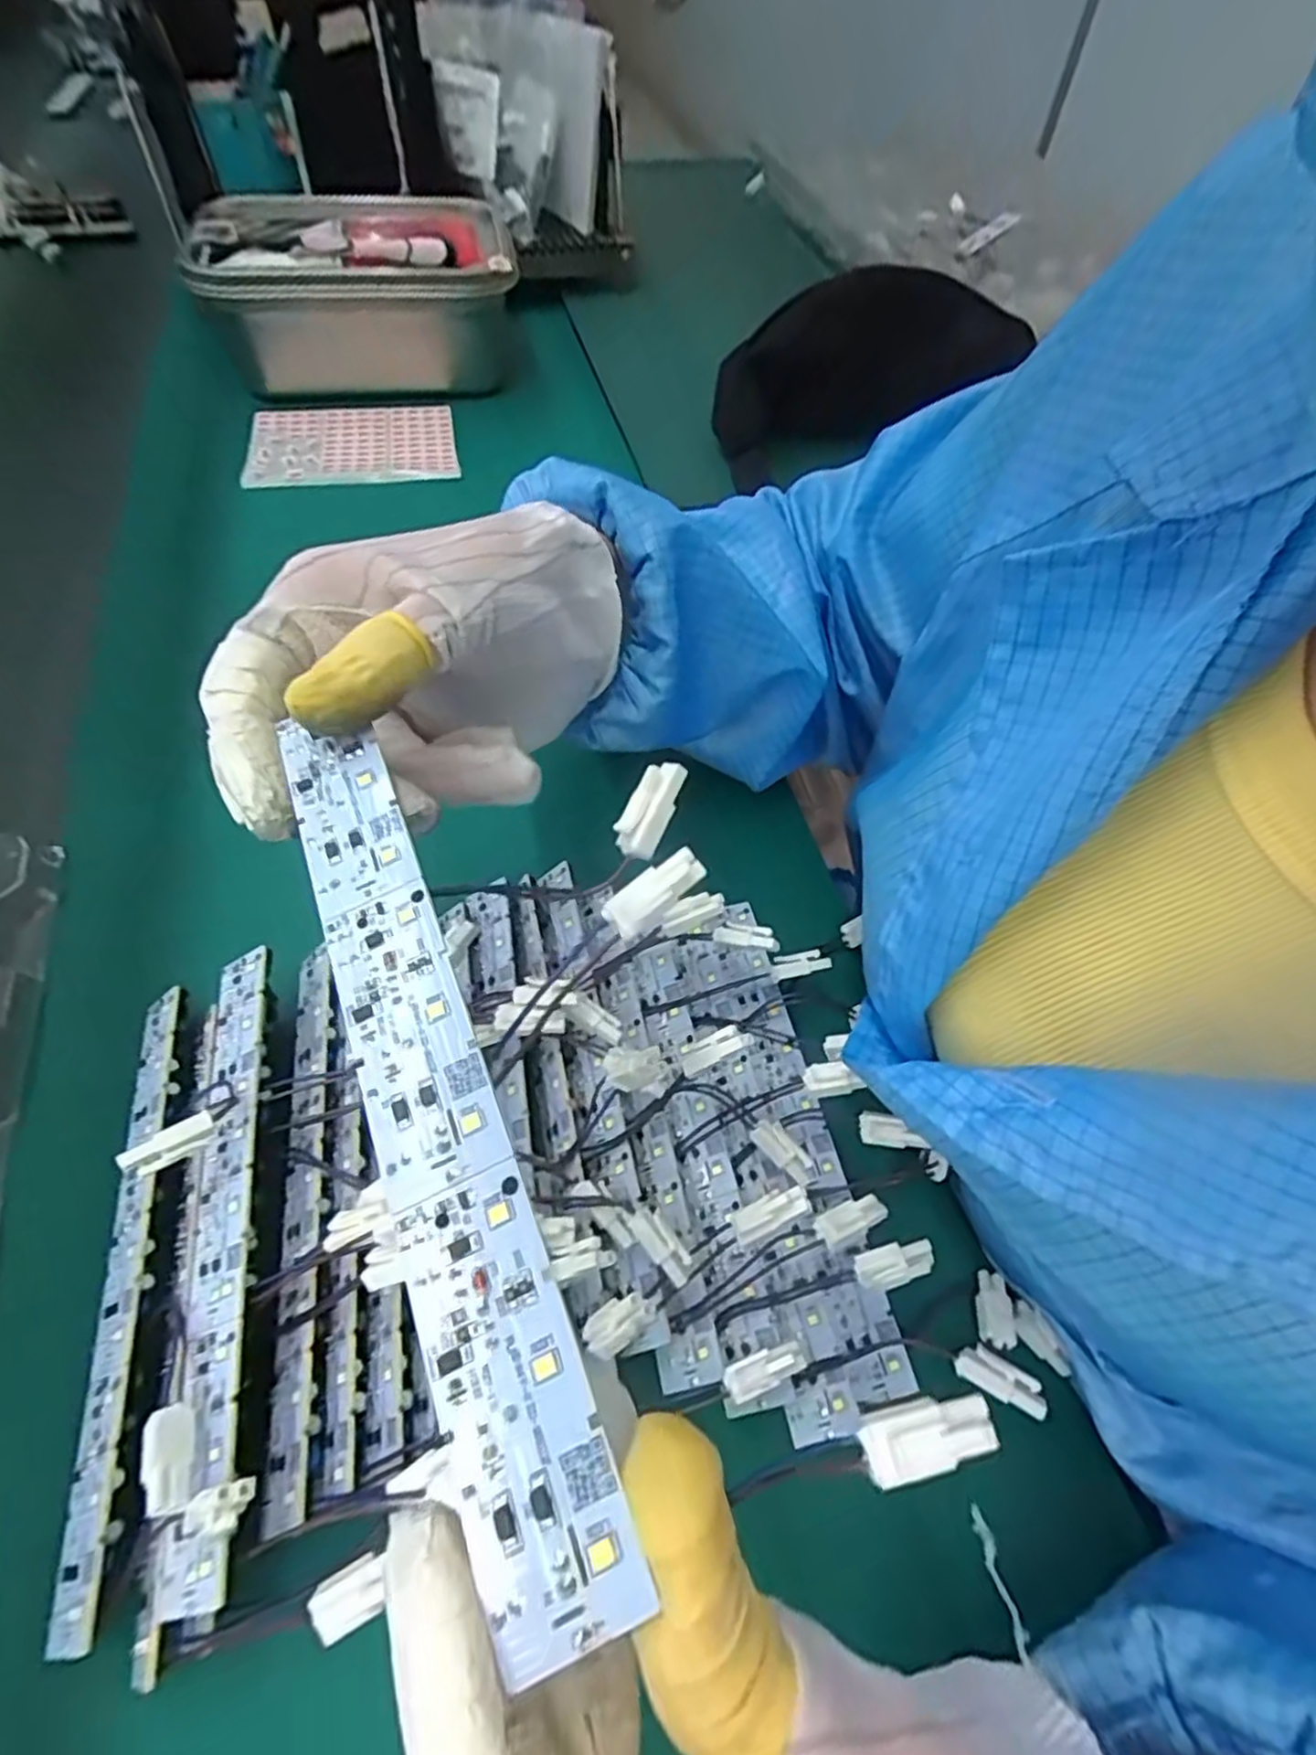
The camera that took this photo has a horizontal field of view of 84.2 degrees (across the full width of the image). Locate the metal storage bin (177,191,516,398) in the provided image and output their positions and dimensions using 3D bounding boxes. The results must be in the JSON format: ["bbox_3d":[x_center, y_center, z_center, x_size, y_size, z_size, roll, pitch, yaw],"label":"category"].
[{"bbox_3d":[-0.240,-0.475,0.608,0.237,0.106,0.170,-11,58,-10],"label":"metal storage bin"}]

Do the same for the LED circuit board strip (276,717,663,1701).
[{"bbox_3d":[-0.047,0.034,0.141,0.023,0.005,0.175,-20,60,-15],"label":"LED circuit board strip"}]

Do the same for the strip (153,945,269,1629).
[{"bbox_3d":[-0.144,0.112,0.239,0.030,0.004,0.190,-26,57,14],"label":"strip"}]

